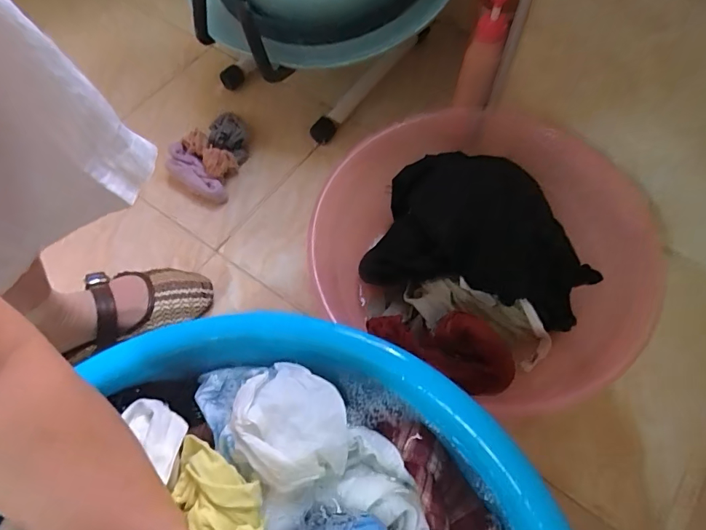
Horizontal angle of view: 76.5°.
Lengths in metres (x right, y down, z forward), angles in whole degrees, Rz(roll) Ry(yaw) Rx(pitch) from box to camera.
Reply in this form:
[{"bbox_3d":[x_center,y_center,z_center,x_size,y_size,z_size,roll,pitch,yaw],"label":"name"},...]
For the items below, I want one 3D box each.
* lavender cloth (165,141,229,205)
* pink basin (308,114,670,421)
[{"bbox_3d":[-0.228,-0.129,0.643,0.104,0.046,0.040,37,70,18],"label":"lavender cloth"},{"bbox_3d":[0.155,-0.032,0.531,0.338,0.132,0.317,0,63,1],"label":"pink basin"}]

